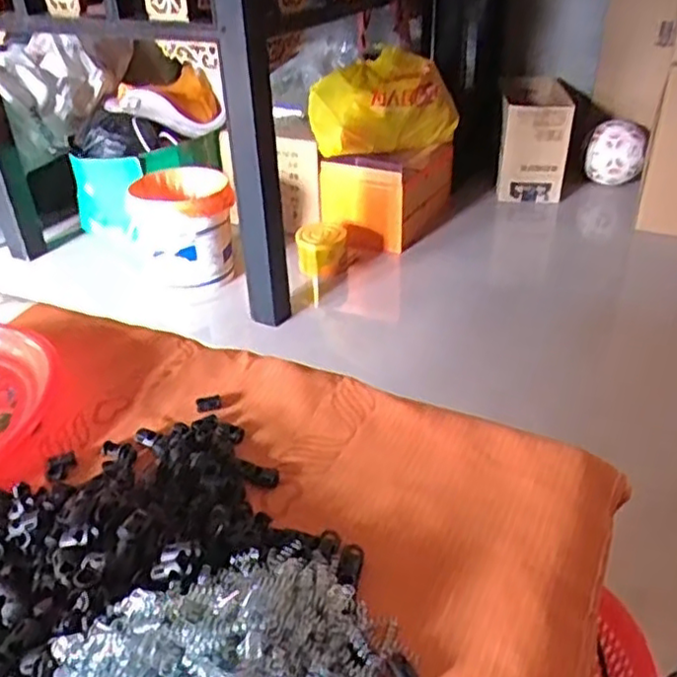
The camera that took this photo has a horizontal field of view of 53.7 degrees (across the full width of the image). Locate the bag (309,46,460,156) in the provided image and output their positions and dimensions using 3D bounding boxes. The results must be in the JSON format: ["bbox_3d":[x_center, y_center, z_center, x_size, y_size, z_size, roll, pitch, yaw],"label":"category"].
[{"bbox_3d":[0.123,-0.627,1.838,0.412,0.242,0.304,1,32,5],"label":"bag"}]

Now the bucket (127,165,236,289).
[{"bbox_3d":[-0.408,-0.292,1.761,0.257,0.243,0.237,-2,32,1],"label":"bucket"}]

